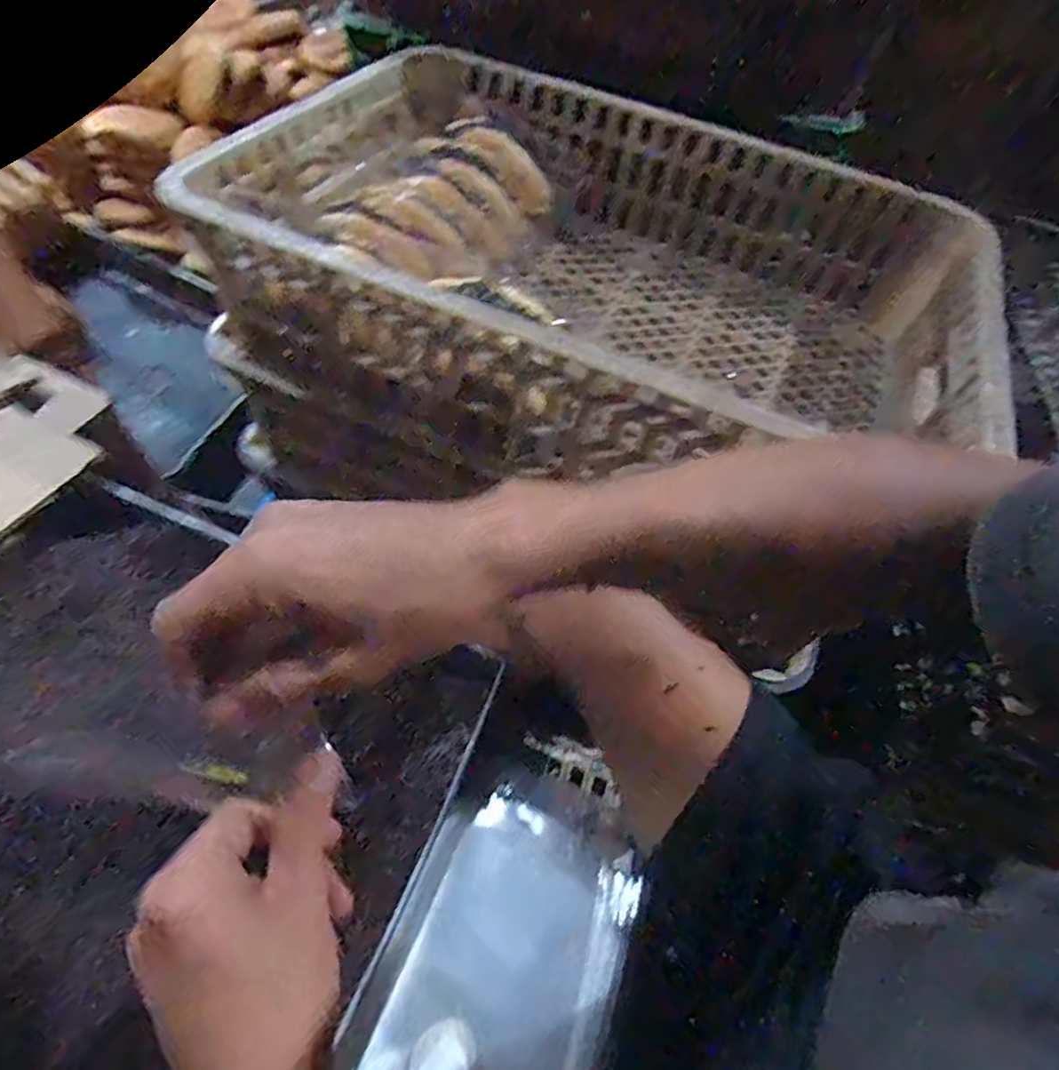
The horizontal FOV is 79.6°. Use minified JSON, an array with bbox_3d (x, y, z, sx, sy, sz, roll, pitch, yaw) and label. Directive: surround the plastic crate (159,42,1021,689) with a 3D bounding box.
[{"bbox_3d":[0.082,-0.224,0.570,0.578,0.152,0.419,25,53,8],"label":"plastic crate"}]

